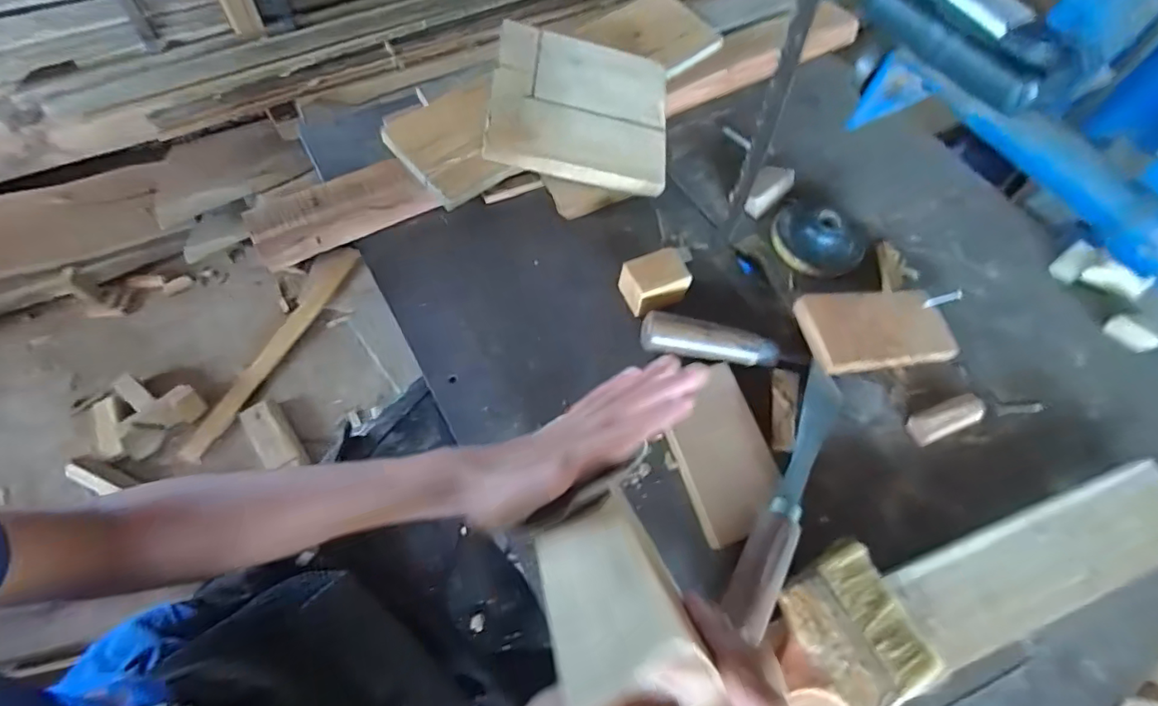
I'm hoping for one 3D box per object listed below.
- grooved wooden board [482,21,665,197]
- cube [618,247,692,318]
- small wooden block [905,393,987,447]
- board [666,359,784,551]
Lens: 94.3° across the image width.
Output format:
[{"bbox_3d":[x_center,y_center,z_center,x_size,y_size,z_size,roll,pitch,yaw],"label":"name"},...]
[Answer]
[{"bbox_3d":[0.003,-0.240,0.531,0.175,0.015,0.137,10,88,-6],"label":"grooved wooden board"},{"bbox_3d":[0.067,-0.065,0.490,0.059,0.034,0.042,-20,66,-14],"label":"cube"},{"bbox_3d":[0.314,0.055,0.459,0.070,0.018,0.024,-18,65,-13],"label":"small wooden block"},{"bbox_3d":[0.110,0.076,0.421,0.069,0.010,0.129,-25,58,11],"label":"board"}]

